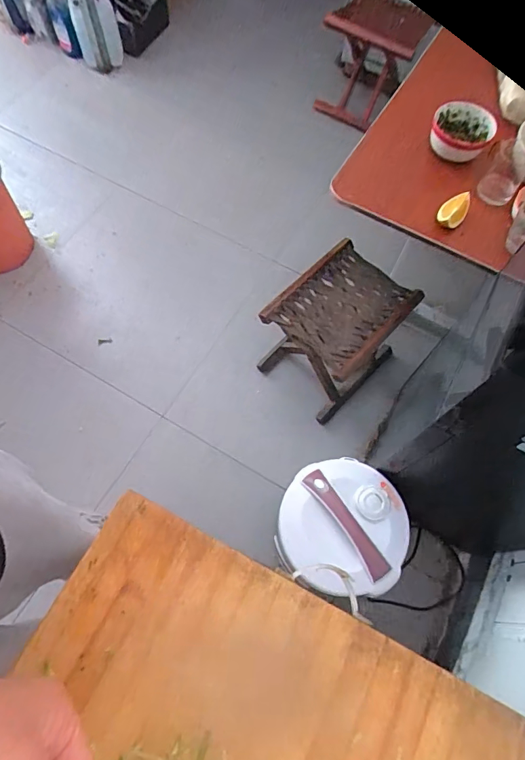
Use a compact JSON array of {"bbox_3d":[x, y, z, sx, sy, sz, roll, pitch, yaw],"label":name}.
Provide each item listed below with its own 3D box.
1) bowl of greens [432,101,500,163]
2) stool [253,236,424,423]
[{"bbox_3d":[0.433,-0.540,0.992,0.129,0.053,0.129,0,67,-1],"label":"bowl of greens"},{"bbox_3d":[0.180,-0.103,1.170,0.244,0.328,0.291,42,73,16],"label":"stool"}]

